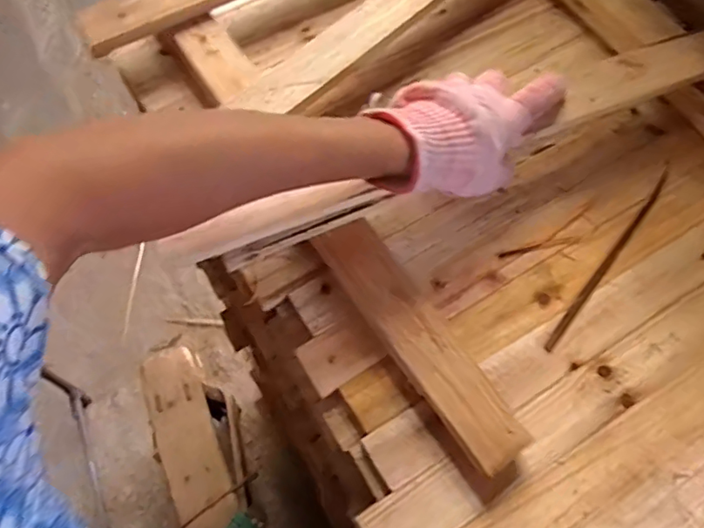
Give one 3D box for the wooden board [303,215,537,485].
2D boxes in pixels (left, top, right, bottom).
[{"bbox_3d":[0.047,0.051,0.402,0.042,0.010,0.207,-35,73,-5],"label":"wooden board"}]

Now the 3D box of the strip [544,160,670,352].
[{"bbox_3d":[0.219,-0.010,0.460,0.009,0.007,0.211,37,67,14],"label":"strip"}]

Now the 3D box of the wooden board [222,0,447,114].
[{"bbox_3d":[0.068,-0.266,0.518,0.048,0.025,0.413,42,68,16],"label":"wooden board"}]

